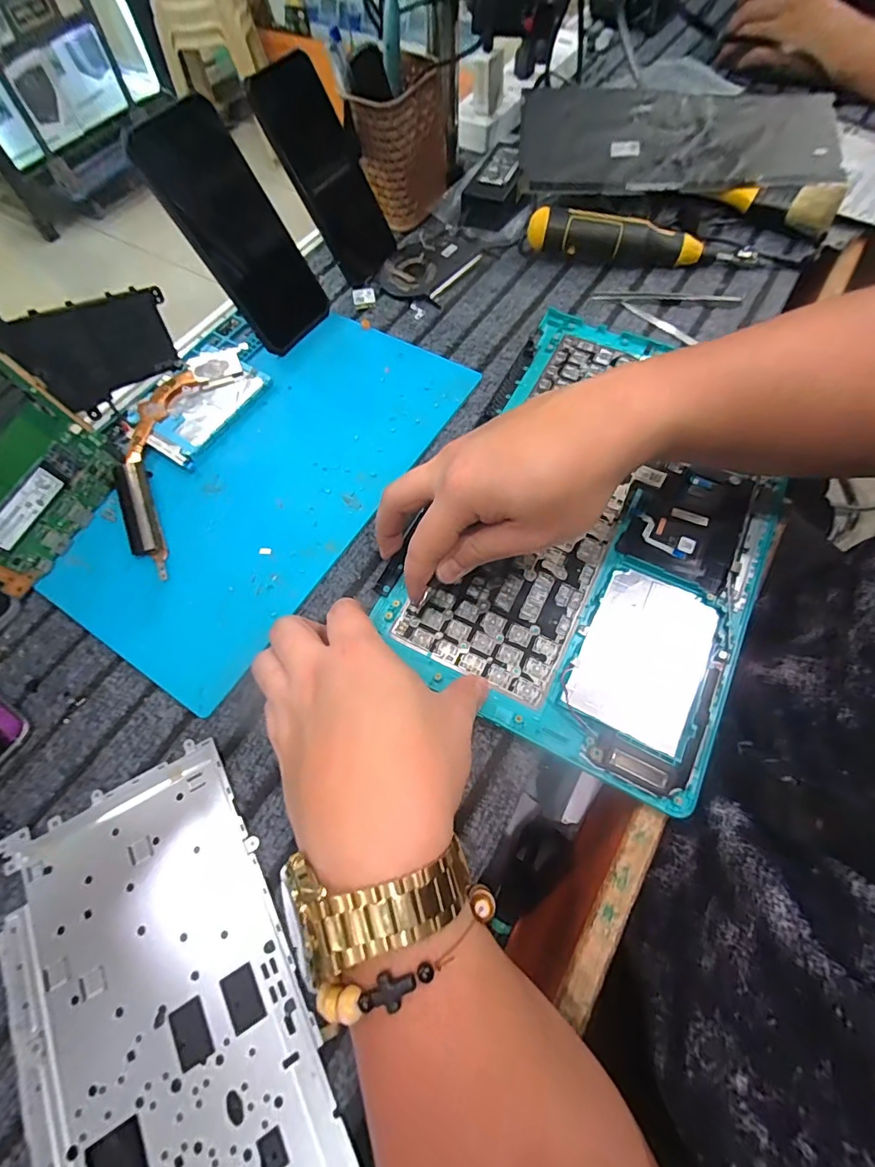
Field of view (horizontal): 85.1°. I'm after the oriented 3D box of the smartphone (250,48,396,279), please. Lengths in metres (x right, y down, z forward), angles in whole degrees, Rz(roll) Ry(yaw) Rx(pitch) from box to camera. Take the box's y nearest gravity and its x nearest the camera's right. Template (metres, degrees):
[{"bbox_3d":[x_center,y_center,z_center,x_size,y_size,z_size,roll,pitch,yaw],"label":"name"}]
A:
[{"bbox_3d":[-0.097,-0.371,0.435,0.074,0.157,0.014,-43,36,-15],"label":"smartphone"}]

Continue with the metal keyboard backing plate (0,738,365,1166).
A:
[{"bbox_3d":[-0.113,0.257,0.221,0.133,0.008,0.337,-28,67,-10],"label":"metal keyboard backing plate"}]

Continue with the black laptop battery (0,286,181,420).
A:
[{"bbox_3d":[-0.259,-0.179,0.364,0.009,0.072,0.122,11,41,32],"label":"black laptop battery"}]

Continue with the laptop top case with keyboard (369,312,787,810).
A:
[{"bbox_3d":[0.121,-0.057,0.349,0.229,0.018,0.351,24,69,14],"label":"laptop top case with keyboard"}]

